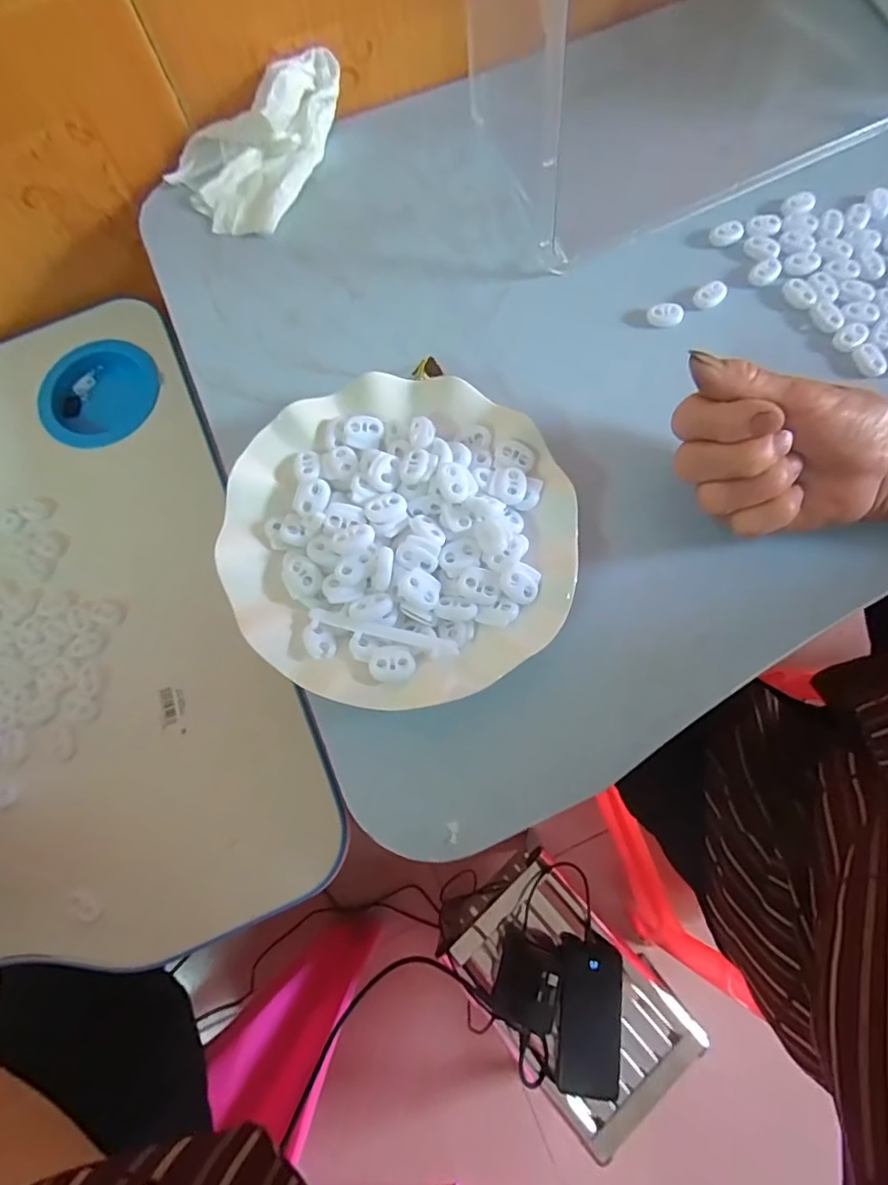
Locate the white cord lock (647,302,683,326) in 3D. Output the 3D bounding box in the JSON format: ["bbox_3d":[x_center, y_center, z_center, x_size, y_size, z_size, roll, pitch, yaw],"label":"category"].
[{"bbox_3d":[0.140,-0.175,0.335,0.021,0.008,0.014,7,77,3],"label":"white cord lock"}]

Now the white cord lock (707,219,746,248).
[{"bbox_3d":[0.187,-0.238,0.350,0.022,0.004,0.016,-22,77,-4],"label":"white cord lock"}]

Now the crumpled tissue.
[{"bbox_3d":[-0.116,-0.292,0.350,0.130,0.039,0.081,-25,78,-5],"label":"crumpled tissue"}]

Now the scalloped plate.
[{"bbox_3d":[-0.022,-0.031,0.286,0.175,0.040,0.175,0,77,1],"label":"scalloped plate"}]

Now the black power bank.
[{"bbox_3d":[0.180,0.524,0.658,0.077,0.031,0.160,7,77,5],"label":"black power bank"}]

